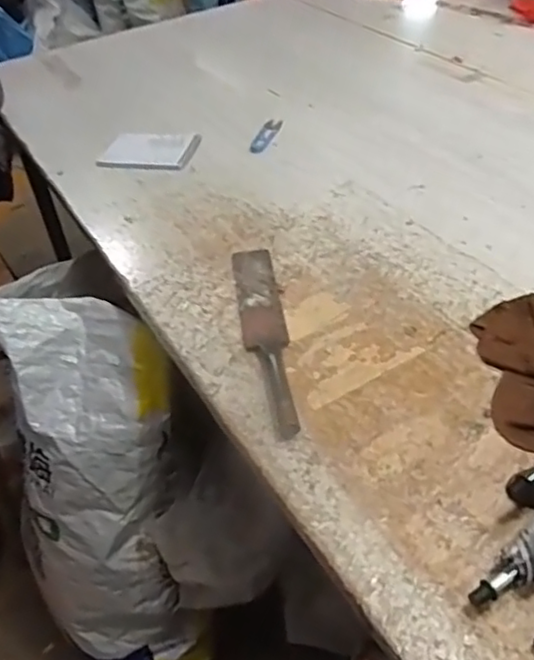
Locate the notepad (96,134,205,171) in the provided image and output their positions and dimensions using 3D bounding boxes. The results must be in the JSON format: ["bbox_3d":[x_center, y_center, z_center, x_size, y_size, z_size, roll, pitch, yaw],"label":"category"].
[{"bbox_3d":[-0.198,-0.300,1.070,0.154,0.017,0.103,6,43,14],"label":"notepad"}]

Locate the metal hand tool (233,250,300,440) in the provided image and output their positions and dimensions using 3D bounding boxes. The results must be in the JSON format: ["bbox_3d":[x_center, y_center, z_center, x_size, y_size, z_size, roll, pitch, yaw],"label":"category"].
[{"bbox_3d":[-0.003,-0.005,0.716,0.048,0.022,0.312,-8,42,-1],"label":"metal hand tool"}]

